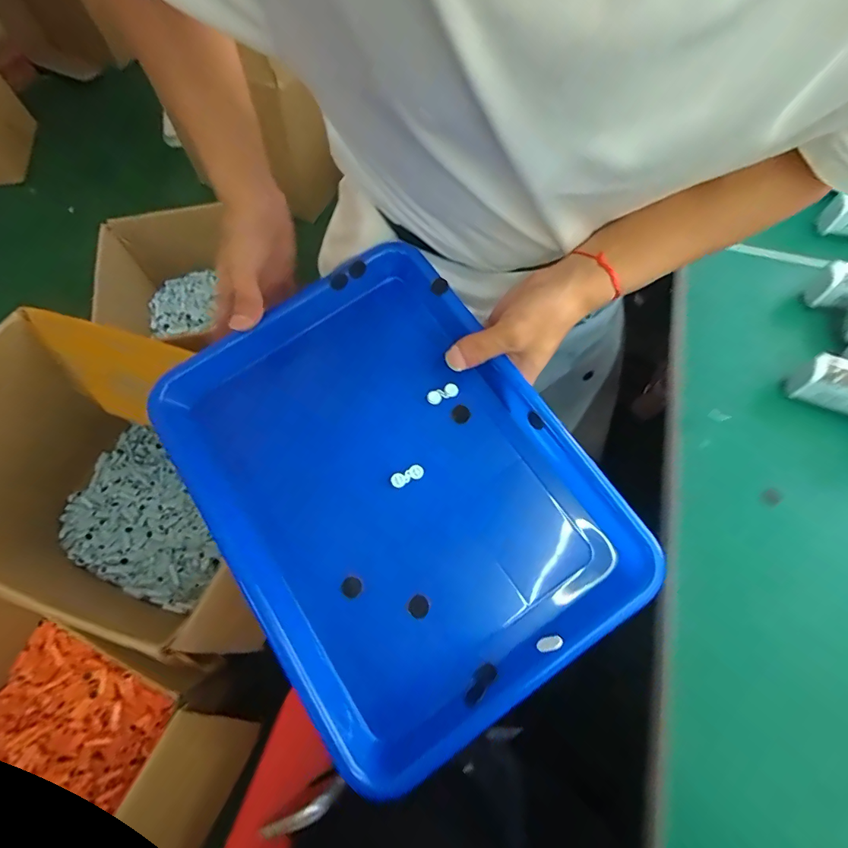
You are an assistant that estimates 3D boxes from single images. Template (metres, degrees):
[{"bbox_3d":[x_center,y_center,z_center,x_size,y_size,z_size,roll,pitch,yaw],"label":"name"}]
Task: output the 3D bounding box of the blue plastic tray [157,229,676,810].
[{"bbox_3d":[-0.024,0.038,0.315,0.252,0.070,0.325,-32,70,-14],"label":"blue plastic tray"}]

